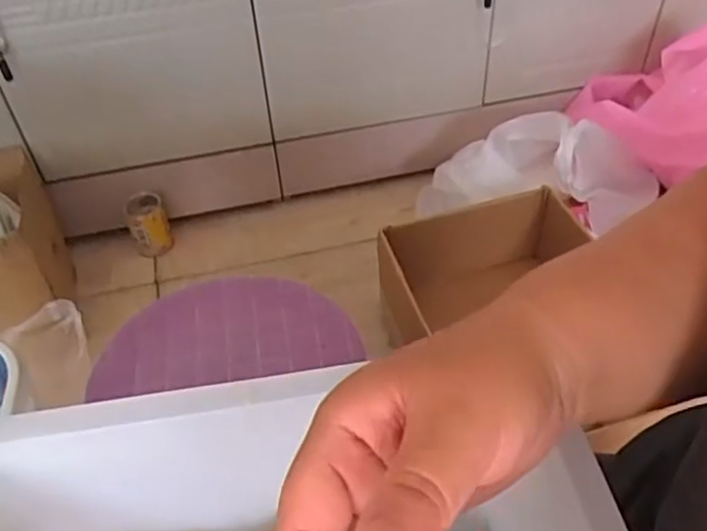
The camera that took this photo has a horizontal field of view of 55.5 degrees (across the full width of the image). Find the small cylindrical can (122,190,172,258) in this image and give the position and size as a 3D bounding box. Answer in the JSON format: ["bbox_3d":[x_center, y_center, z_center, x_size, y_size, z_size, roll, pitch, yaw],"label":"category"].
[{"bbox_3d":[-0.354,-0.067,1.163,0.067,0.100,0.067,-2,46,2],"label":"small cylindrical can"}]

